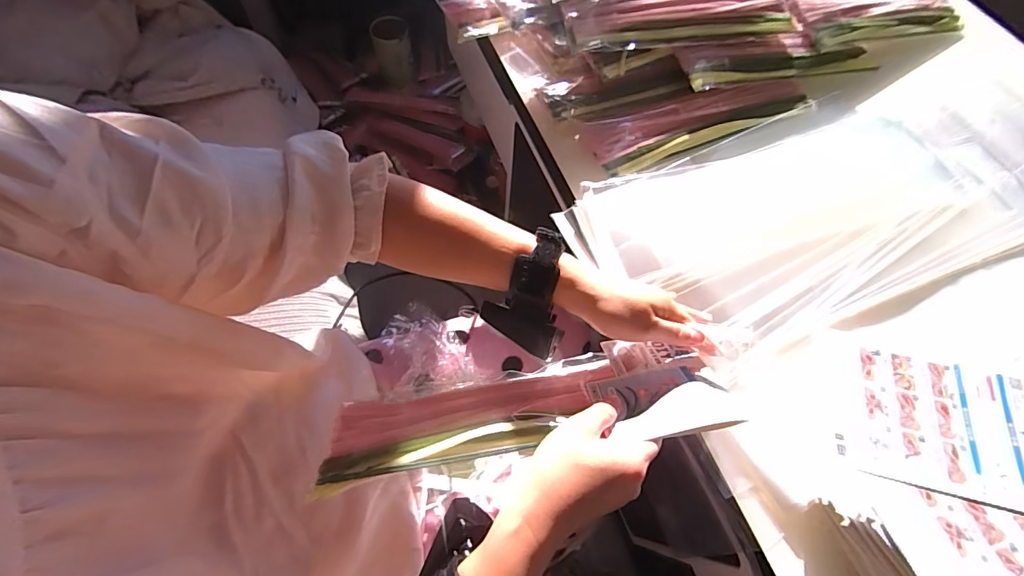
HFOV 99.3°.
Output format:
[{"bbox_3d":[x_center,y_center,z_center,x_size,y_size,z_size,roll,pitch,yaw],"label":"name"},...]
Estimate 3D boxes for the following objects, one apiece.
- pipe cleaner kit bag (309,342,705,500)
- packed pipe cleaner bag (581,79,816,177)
[{"bbox_3d":[0.008,0.102,0.354,0.303,0.028,0.083,-13,40,-7],"label":"pipe cleaner kit bag"},{"bbox_3d":[0.236,-0.206,0.526,0.299,0.013,0.081,-20,68,-11],"label":"packed pipe cleaner bag"}]

